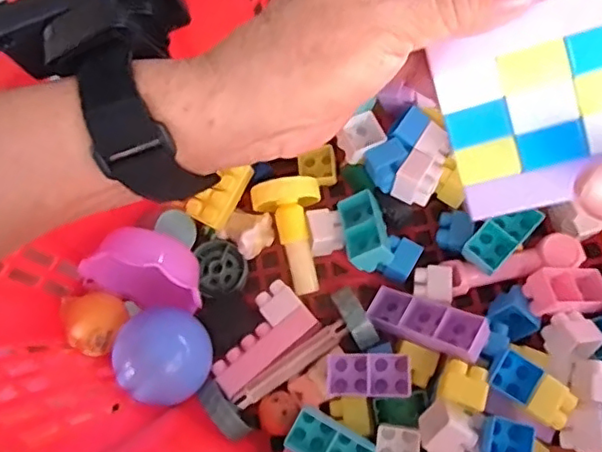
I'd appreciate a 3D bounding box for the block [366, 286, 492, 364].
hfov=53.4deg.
[{"bbox_3d":[0.076,0.058,0.361,0.073,0.018,0.029,17,75,35],"label":"block"}]

